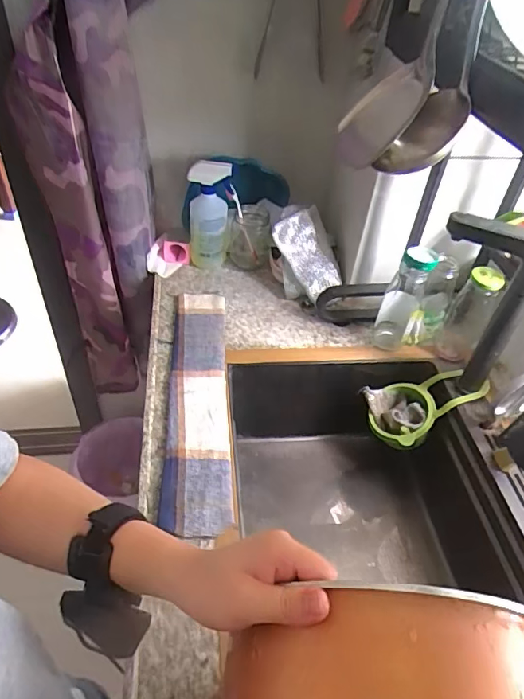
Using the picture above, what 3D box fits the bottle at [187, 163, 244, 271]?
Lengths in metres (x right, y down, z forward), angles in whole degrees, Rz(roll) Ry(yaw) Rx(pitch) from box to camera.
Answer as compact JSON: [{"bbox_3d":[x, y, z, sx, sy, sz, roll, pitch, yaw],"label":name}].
[{"bbox_3d":[-0.090,-0.247,0.895,0.097,0.200,0.056,2,44,-6],"label":"bottle"}]

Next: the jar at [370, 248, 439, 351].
[{"bbox_3d":[0.236,-0.085,0.790,0.060,0.184,0.066,15,44,8],"label":"jar"}]

